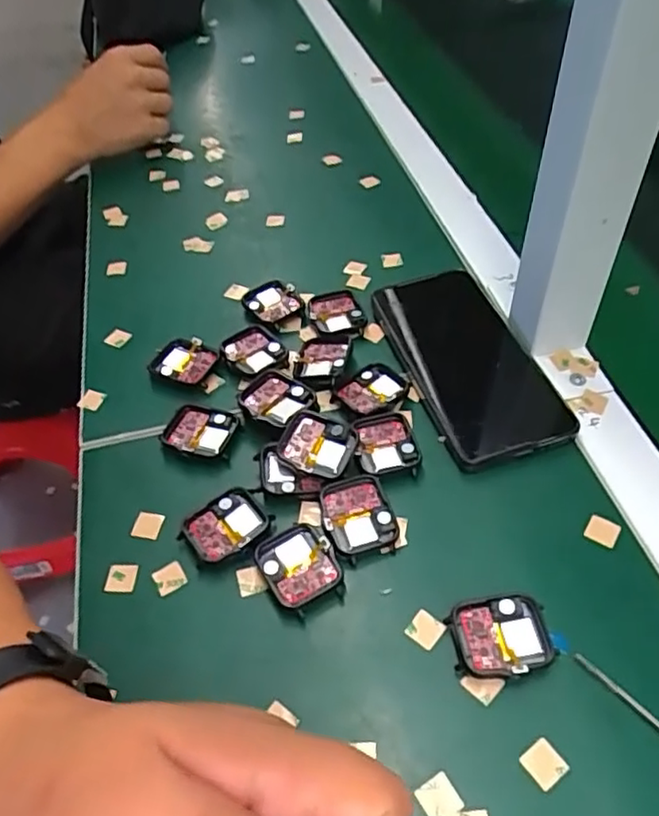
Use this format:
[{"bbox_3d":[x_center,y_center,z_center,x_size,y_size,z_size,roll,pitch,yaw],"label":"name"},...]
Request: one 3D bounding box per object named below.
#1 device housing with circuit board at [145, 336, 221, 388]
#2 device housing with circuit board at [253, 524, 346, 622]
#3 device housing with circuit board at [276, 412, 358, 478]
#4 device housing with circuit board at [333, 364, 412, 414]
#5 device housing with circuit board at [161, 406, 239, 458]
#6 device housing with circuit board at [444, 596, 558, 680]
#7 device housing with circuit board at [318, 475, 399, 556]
[{"bbox_3d":[-0.101,-0.031,0.441,0.041,0.009,0.037,16,52,17],"label":"device housing with circuit board"},{"bbox_3d":[-0.015,0.085,0.336,0.036,0.012,0.047,-26,53,-18],"label":"device housing with circuit board"},{"bbox_3d":[-0.007,0.023,0.376,0.041,0.010,0.036,24,71,16],"label":"device housing with circuit board"},{"bbox_3d":[0.029,-0.012,0.415,0.039,0.007,0.042,35,59,28],"label":"device housing with circuit board"},{"bbox_3d":[-0.083,0.015,0.403,0.043,0.009,0.034,14,52,15],"label":"device housing with circuit board"},{"bbox_3d":[0.081,0.110,0.304,0.044,0.014,0.036,-5,49,-1],"label":"device housing with circuit board"},{"bbox_3d":[0.016,0.060,0.352,0.037,0.010,0.042,-17,63,-9],"label":"device housing with circuit board"}]

